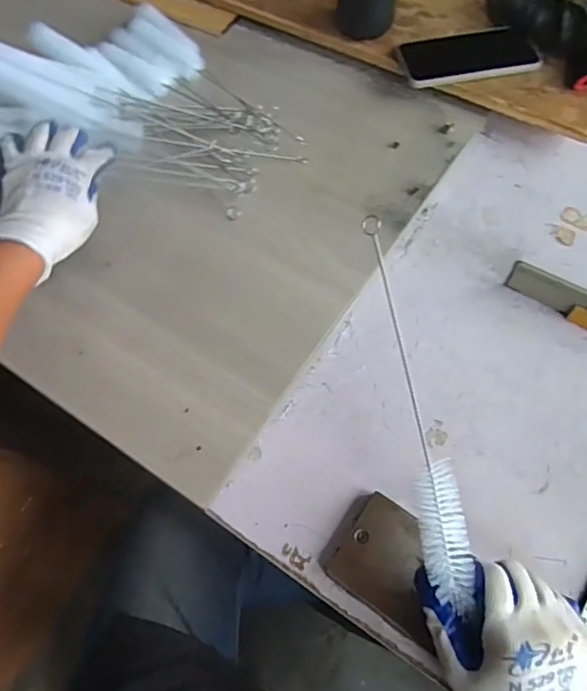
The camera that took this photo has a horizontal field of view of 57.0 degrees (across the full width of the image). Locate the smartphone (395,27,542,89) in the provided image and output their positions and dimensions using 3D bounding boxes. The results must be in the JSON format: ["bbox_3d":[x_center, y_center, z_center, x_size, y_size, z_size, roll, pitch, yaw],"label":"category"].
[{"bbox_3d":[0.210,-0.352,0.654,0.154,0.011,0.082,-9,67,4],"label":"smartphone"}]

